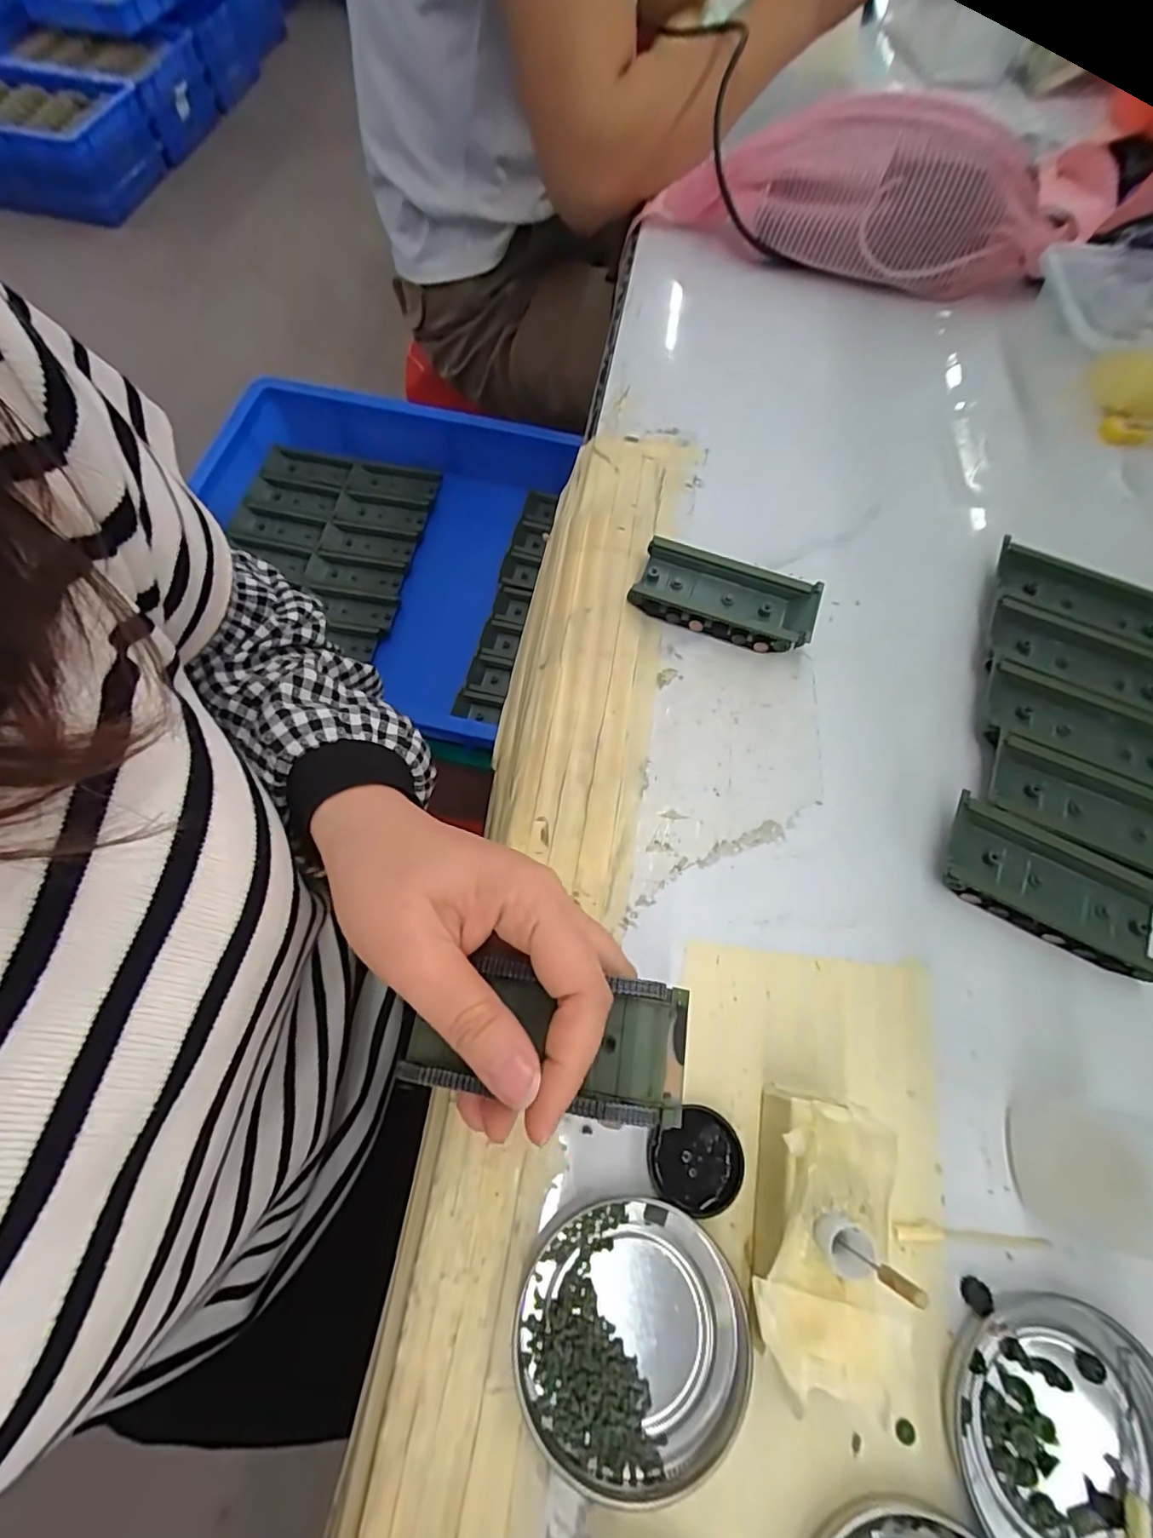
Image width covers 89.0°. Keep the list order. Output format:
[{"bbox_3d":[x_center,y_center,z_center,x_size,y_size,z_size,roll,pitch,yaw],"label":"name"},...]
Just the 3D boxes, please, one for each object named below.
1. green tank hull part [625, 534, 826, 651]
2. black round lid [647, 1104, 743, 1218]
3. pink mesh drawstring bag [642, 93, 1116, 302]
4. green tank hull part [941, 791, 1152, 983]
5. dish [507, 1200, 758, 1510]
[{"bbox_3d":[0.083,-0.096,0.329,0.097,0.017,0.044,20,68,8],"label":"green tank hull part"},{"bbox_3d":[0.046,0.151,0.226,0.035,0.006,0.032,0,66,-1],"label":"black round lid"},{"bbox_3d":[0.225,-0.443,0.445,0.311,0.093,0.128,23,68,9],"label":"pink mesh drawstring bag"},{"bbox_3d":[0.215,0.053,0.267,0.093,0.016,0.044,26,69,10],"label":"green tank hull part"},{"bbox_3d":[0.019,0.197,0.203,0.078,0.008,0.075,0,66,-1],"label":"dish"}]

